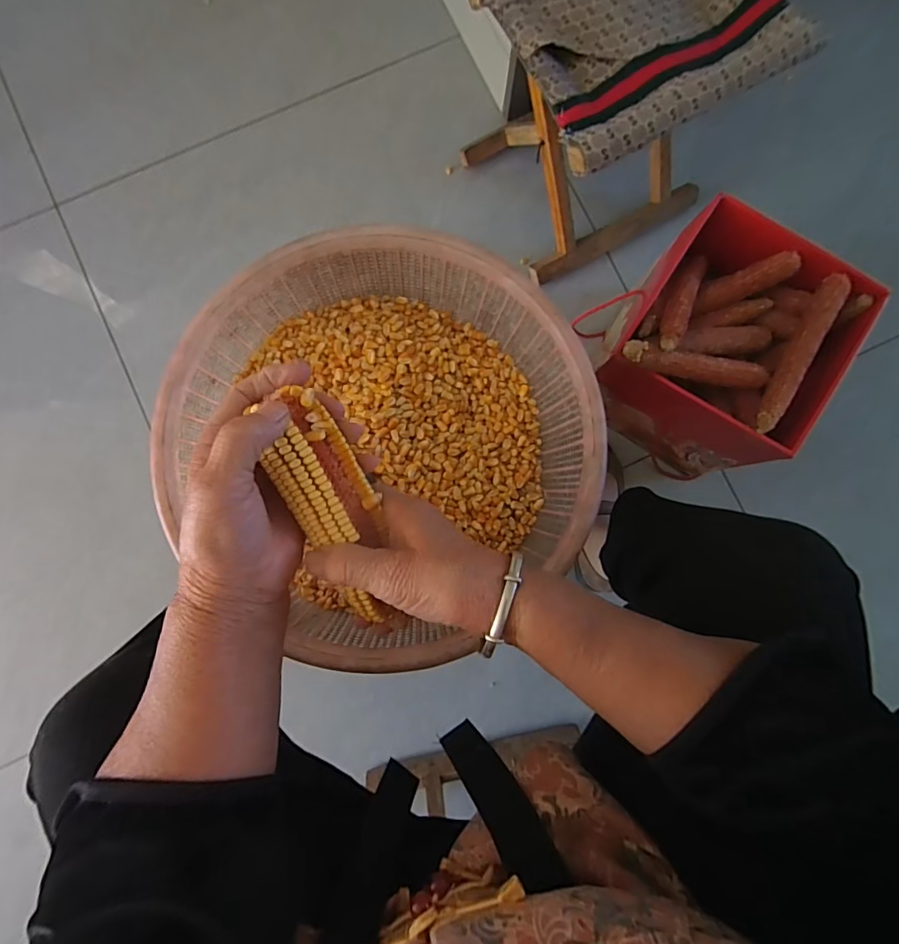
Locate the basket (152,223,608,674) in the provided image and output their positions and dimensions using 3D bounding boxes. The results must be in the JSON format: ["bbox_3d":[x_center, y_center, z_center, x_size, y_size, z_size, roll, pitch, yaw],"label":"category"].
[{"bbox_3d":[-0.045,-0.038,0.434,0.316,0.094,0.335,0,85,0],"label":"basket"}]

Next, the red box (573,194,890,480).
[{"bbox_3d":[0.339,-0.154,0.645,0.227,0.256,0.234,31,86,2],"label":"red box"}]

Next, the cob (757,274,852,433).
[{"bbox_3d":[0.400,-0.134,0.546,0.027,0.022,0.203,29,86,2],"label":"cob"}]

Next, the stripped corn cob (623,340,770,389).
[{"bbox_3d":[0.275,-0.119,0.538,0.173,0.024,0.032,7,85,-14],"label":"stripped corn cob"}]

